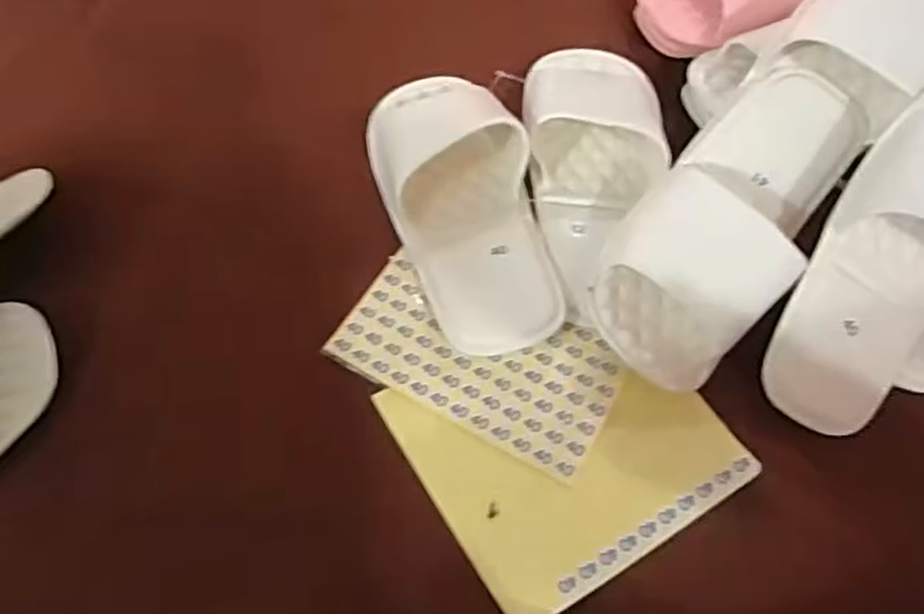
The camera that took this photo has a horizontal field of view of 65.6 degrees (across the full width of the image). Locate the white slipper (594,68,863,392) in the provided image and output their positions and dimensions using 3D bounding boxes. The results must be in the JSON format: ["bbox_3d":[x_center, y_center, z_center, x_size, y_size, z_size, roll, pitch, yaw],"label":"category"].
[{"bbox_3d":[0.170,-0.055,0.449,0.100,0.055,0.229,43,77,4],"label":"white slipper"}]

